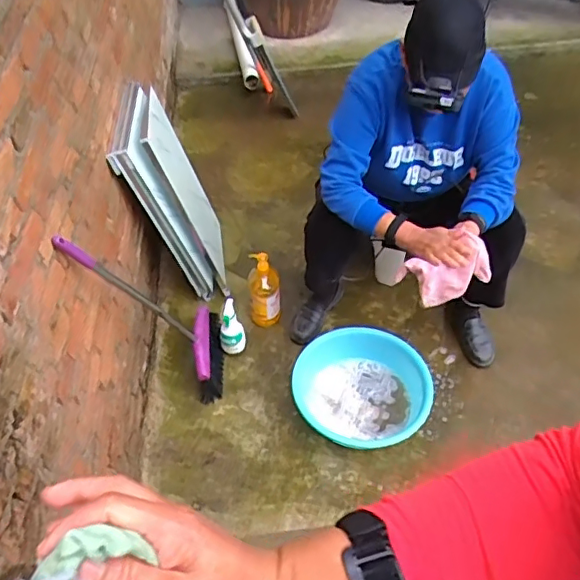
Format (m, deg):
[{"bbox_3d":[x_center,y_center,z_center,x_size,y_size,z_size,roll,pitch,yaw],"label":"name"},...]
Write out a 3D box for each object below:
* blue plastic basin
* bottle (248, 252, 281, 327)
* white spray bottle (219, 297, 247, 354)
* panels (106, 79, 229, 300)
[{"bbox_3d":[0.201,0.288,1.601,0.381,0.136,0.344,16,50,18],"label":"blue plastic basin"},{"bbox_3d":[-0.078,-0.002,1.734,0.101,0.252,0.072,-7,47,-3],"label":"bottle"},{"bbox_3d":[-0.175,0.115,1.682,0.081,0.197,0.057,-15,47,-10],"label":"white spray bottle"},{"bbox_3d":[-0.318,-0.276,1.669,0.083,0.662,0.323,-3,56,15],"label":"panels"}]

